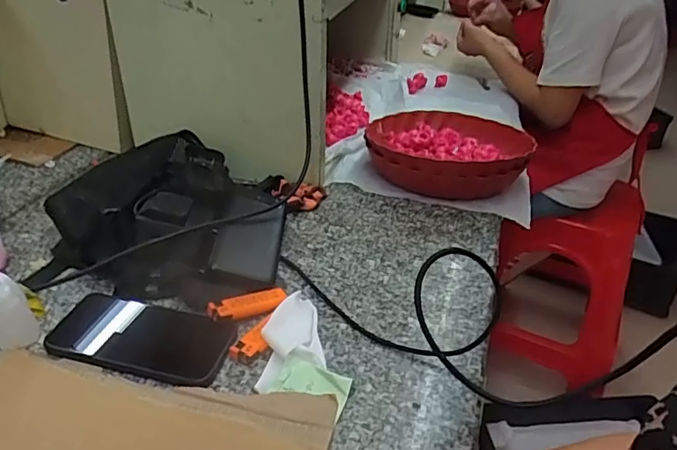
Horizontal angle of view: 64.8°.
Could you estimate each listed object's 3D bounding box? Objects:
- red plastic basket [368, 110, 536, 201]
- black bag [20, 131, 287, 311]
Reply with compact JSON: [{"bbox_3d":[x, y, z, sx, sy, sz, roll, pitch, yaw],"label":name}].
[{"bbox_3d":[0.170,-0.118,0.843,0.253,0.071,0.251,10,34,12],"label":"red plastic basket"},{"bbox_3d":[-0.196,-0.019,0.653,0.265,0.072,0.259,5,33,3],"label":"black bag"}]

